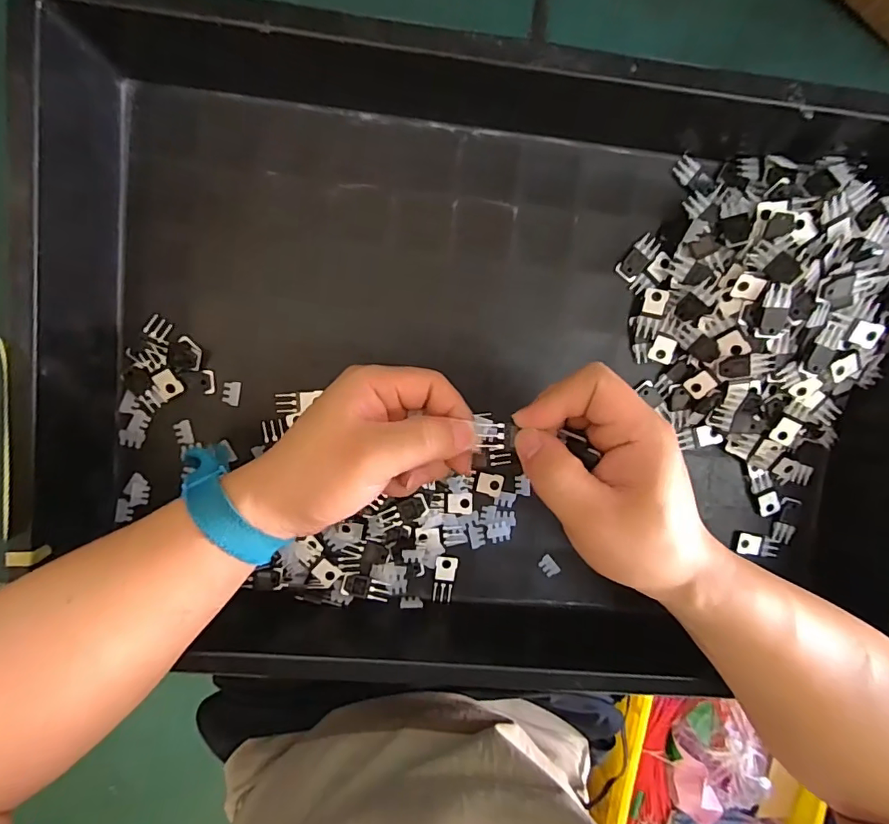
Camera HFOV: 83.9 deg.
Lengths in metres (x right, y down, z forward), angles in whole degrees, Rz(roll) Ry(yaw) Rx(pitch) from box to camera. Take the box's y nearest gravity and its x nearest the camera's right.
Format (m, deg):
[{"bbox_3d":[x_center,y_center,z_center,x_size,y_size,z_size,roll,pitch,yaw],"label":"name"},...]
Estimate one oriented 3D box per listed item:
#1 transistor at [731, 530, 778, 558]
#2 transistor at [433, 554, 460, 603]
[{"bbox_3d":[0.234,0.100,0.372,0.033,0.006,0.016,11,95,-5],"label":"transistor"},{"bbox_3d":[0.000,0.123,0.361,0.016,0.004,0.037,10,95,-5],"label":"transistor"}]

